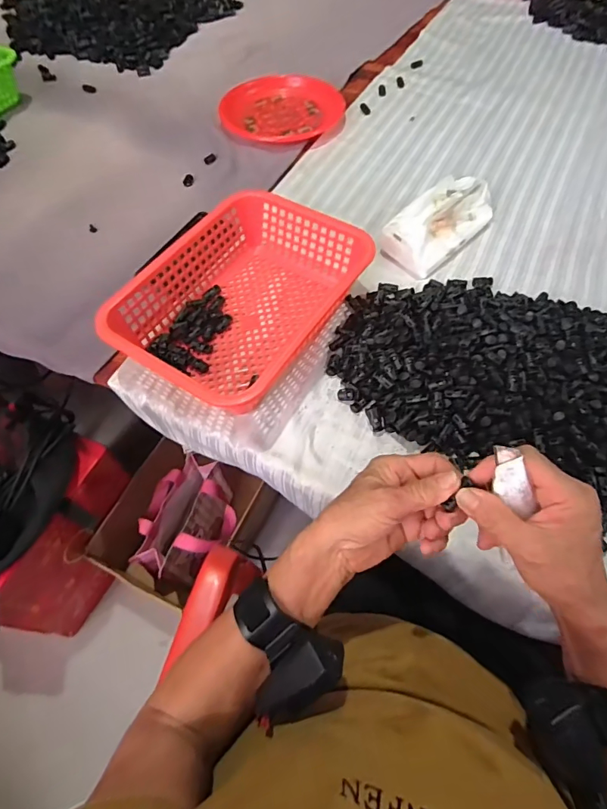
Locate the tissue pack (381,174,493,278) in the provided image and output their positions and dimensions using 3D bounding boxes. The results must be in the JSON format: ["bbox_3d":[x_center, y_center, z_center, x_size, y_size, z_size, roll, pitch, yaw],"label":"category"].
[{"bbox_3d":[0.197,-0.267,0.653,0.170,0.073,0.089,-40,68,-18],"label":"tissue pack"}]

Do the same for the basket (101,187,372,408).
[{"bbox_3d":[-0.072,-0.128,0.570,0.215,0.085,0.300,34,67,18],"label":"basket"}]

